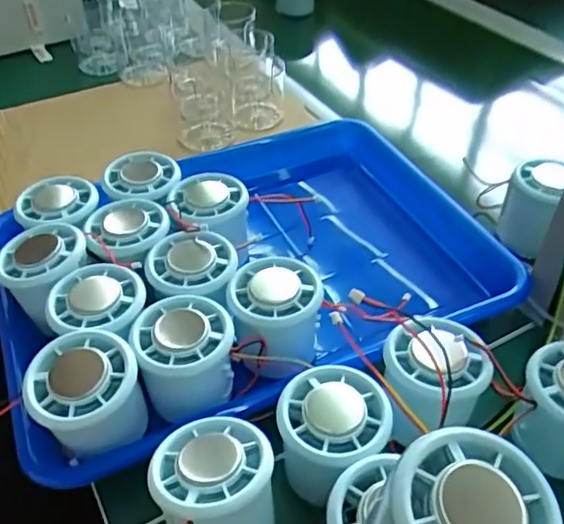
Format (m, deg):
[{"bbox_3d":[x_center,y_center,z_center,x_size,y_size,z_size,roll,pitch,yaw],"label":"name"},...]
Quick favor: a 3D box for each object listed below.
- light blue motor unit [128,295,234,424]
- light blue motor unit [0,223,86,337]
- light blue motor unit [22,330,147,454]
[{"bbox_3d":[-0.055,0.056,0.347,0.053,0.052,0.048,-12,44,-13],"label":"light blue motor unit"},{"bbox_3d":[-0.151,0.010,0.386,0.054,0.049,0.058,4,43,4],"label":"light blue motor unit"},{"bbox_3d":[-0.102,0.075,0.320,0.053,0.050,0.057,0,43,0],"label":"light blue motor unit"}]

